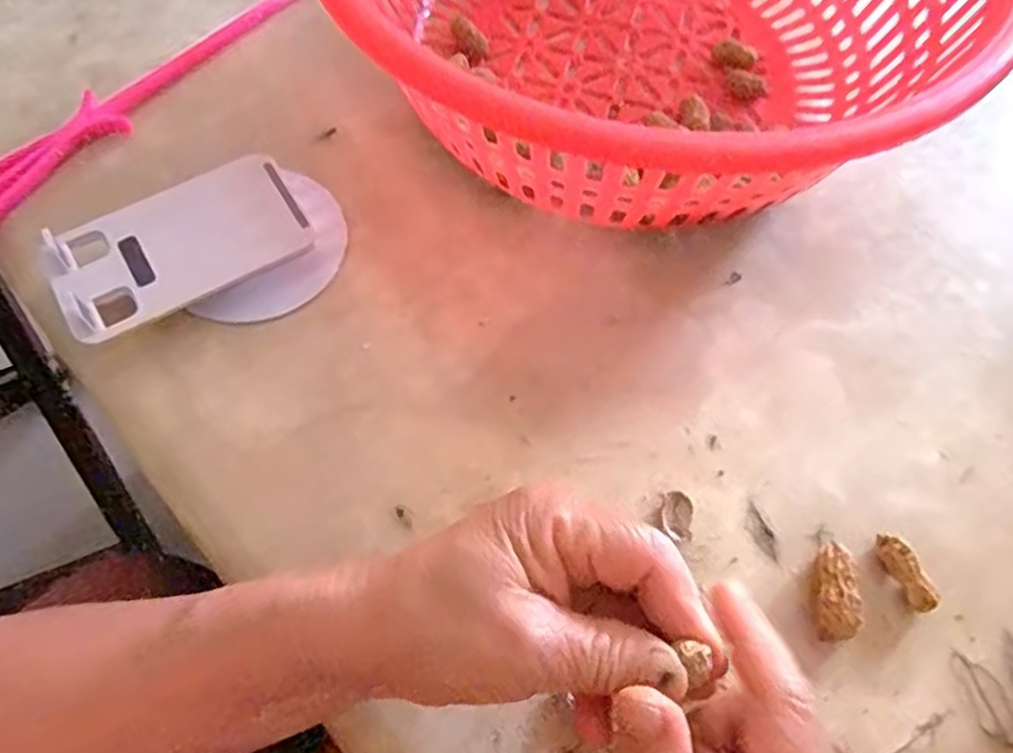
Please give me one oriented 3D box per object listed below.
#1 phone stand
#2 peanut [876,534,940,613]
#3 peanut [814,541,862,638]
[{"bbox_3d":[-0.147,-0.063,0.355,0.131,0.028,0.076,-26,68,-14],"label":"phone stand"},{"bbox_3d":[0.169,0.084,0.309,0.010,0.016,0.033,-20,67,-12],"label":"peanut"},{"bbox_3d":[0.135,0.090,0.303,0.017,0.017,0.039,6,65,0],"label":"peanut"}]

